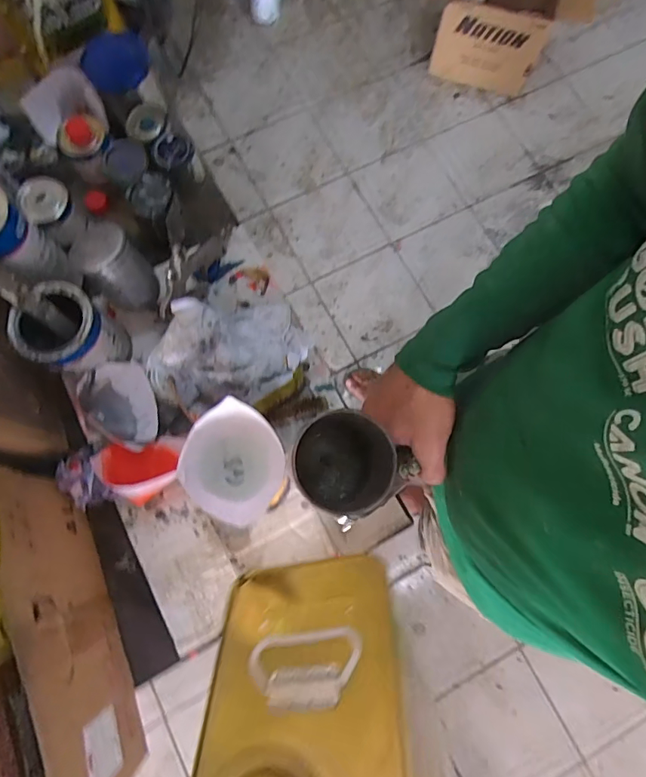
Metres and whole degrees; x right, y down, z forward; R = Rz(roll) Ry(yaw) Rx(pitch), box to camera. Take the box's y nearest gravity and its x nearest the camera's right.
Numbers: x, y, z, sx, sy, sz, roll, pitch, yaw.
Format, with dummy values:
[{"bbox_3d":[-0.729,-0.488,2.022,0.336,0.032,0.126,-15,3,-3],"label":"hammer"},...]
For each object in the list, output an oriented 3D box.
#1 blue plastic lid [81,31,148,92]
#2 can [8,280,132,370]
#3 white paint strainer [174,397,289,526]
[{"bbox_3d":[-0.319,-0.507,0.722,0.100,0.022,0.105,0,76,-1],"label":"blue plastic lid"},{"bbox_3d":[-0.334,-0.068,0.631,0.101,0.120,0.102,0,76,-1],"label":"can"},{"bbox_3d":[-0.099,0.086,0.540,0.116,0.089,0.108,41,79,8],"label":"white paint strainer"}]

